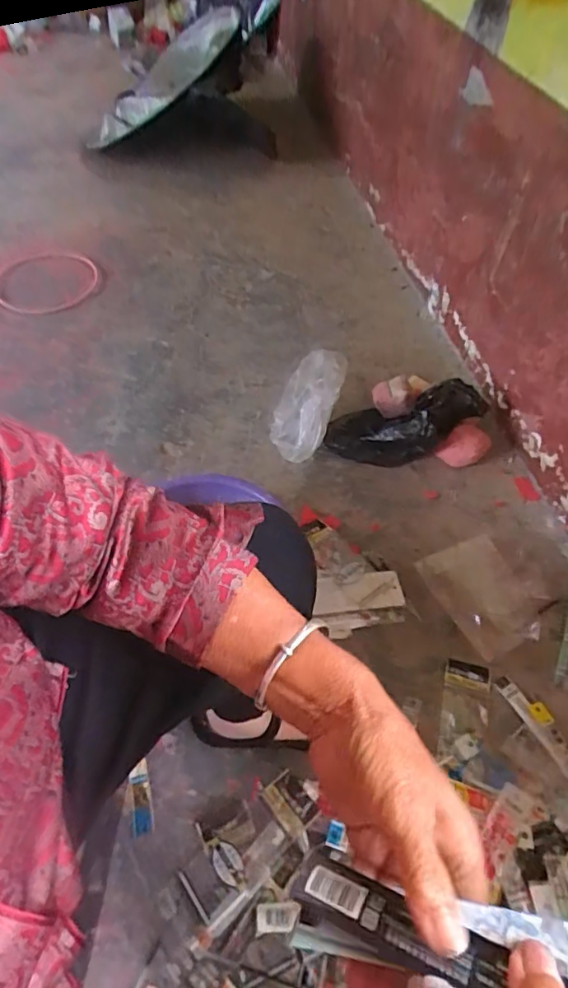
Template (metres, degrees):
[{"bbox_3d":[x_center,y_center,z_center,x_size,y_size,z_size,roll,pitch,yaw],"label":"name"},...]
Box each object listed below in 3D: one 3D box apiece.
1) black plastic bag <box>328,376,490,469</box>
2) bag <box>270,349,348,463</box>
[{"bbox_3d":[0.234,-0.137,1.006,0.317,0.085,0.138,-10,55,-8],"label":"black plastic bag"},{"bbox_3d":[0.042,-0.173,1.001,0.113,0.068,0.232,14,68,9],"label":"bag"}]

